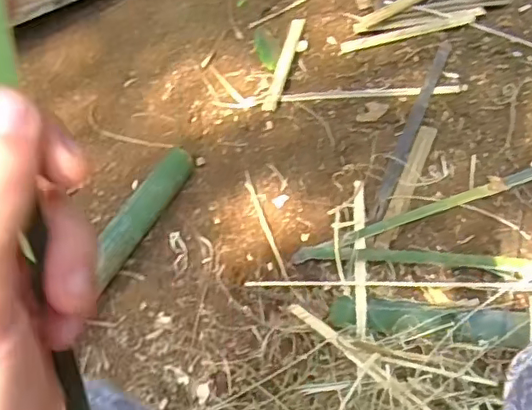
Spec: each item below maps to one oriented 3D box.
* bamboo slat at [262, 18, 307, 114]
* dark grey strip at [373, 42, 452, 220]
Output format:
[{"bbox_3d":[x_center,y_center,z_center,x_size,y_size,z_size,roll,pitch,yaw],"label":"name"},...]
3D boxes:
[{"bbox_3d":[0.037,-0.282,1.129,0.029,0.010,0.243,5,59,22],"label":"bamboo slat"},{"bbox_3d":[0.260,-0.141,1.008,0.026,0.013,0.393,17,64,20],"label":"dark grey strip"}]

